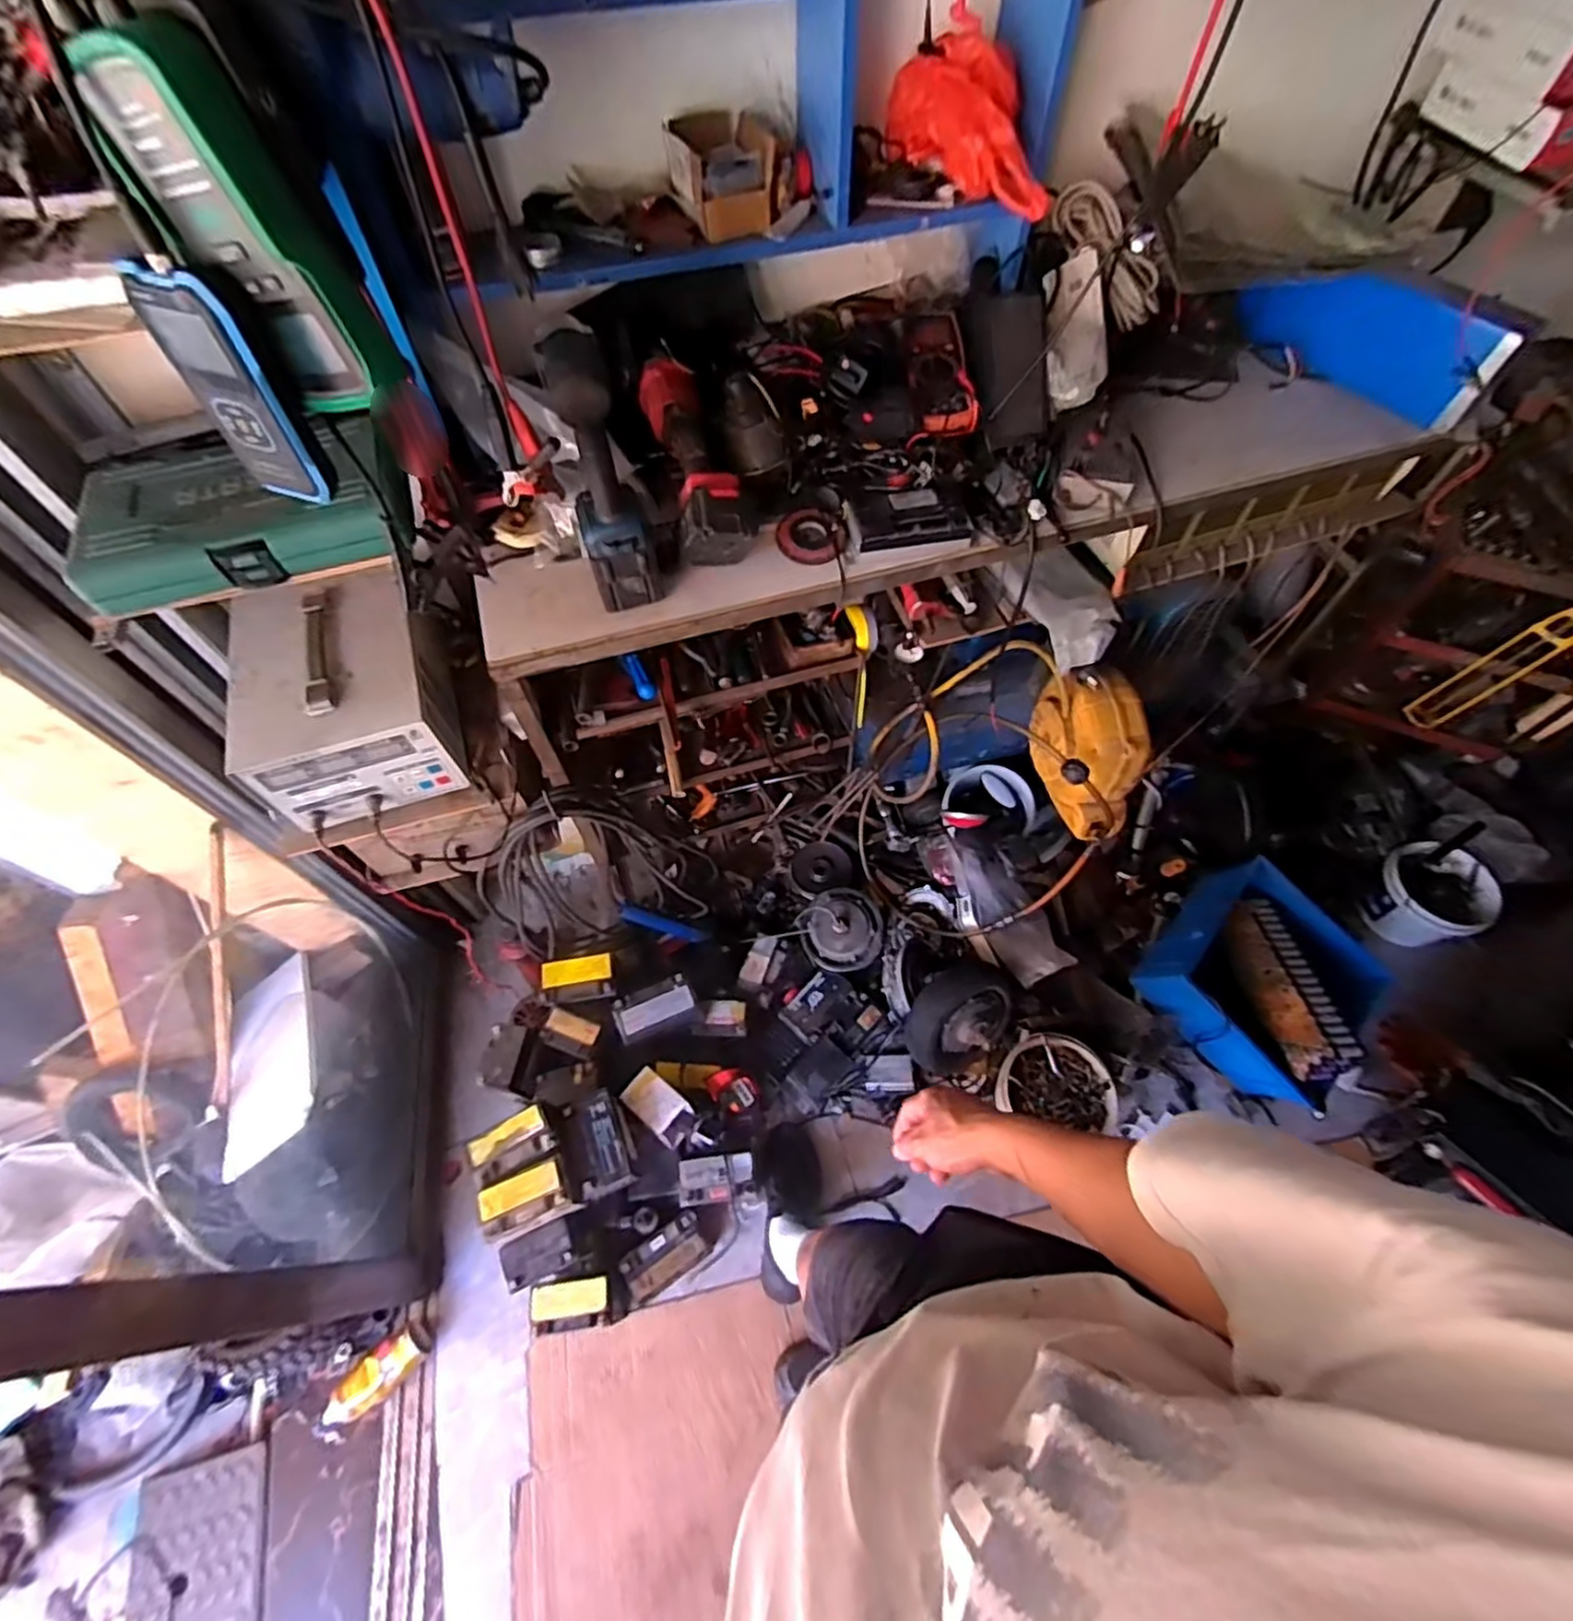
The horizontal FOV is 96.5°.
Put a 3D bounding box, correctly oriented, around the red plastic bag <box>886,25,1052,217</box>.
[{"bbox_3d":[0.246,-0.810,0.849,0.113,0.102,0.244,-31,81,-16],"label":"red plastic bag"}]

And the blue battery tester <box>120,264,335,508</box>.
[{"bbox_3d":[-0.383,-0.295,0.495,0.074,0.143,0.036,18,61,11],"label":"blue battery tester"}]

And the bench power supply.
[{"bbox_3d":[-0.534,-0.140,0.861,0.202,0.140,0.257,-18,61,-9],"label":"bench power supply"}]

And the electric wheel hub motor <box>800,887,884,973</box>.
[{"bbox_3d":[0.118,0.255,1.491,0.161,0.090,0.166,0,60,1],"label":"electric wheel hub motor"}]

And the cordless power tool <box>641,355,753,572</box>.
[{"bbox_3d":[-0.118,-0.429,0.884,0.077,0.099,0.315,-14,60,-7],"label":"cordless power tool"}]

